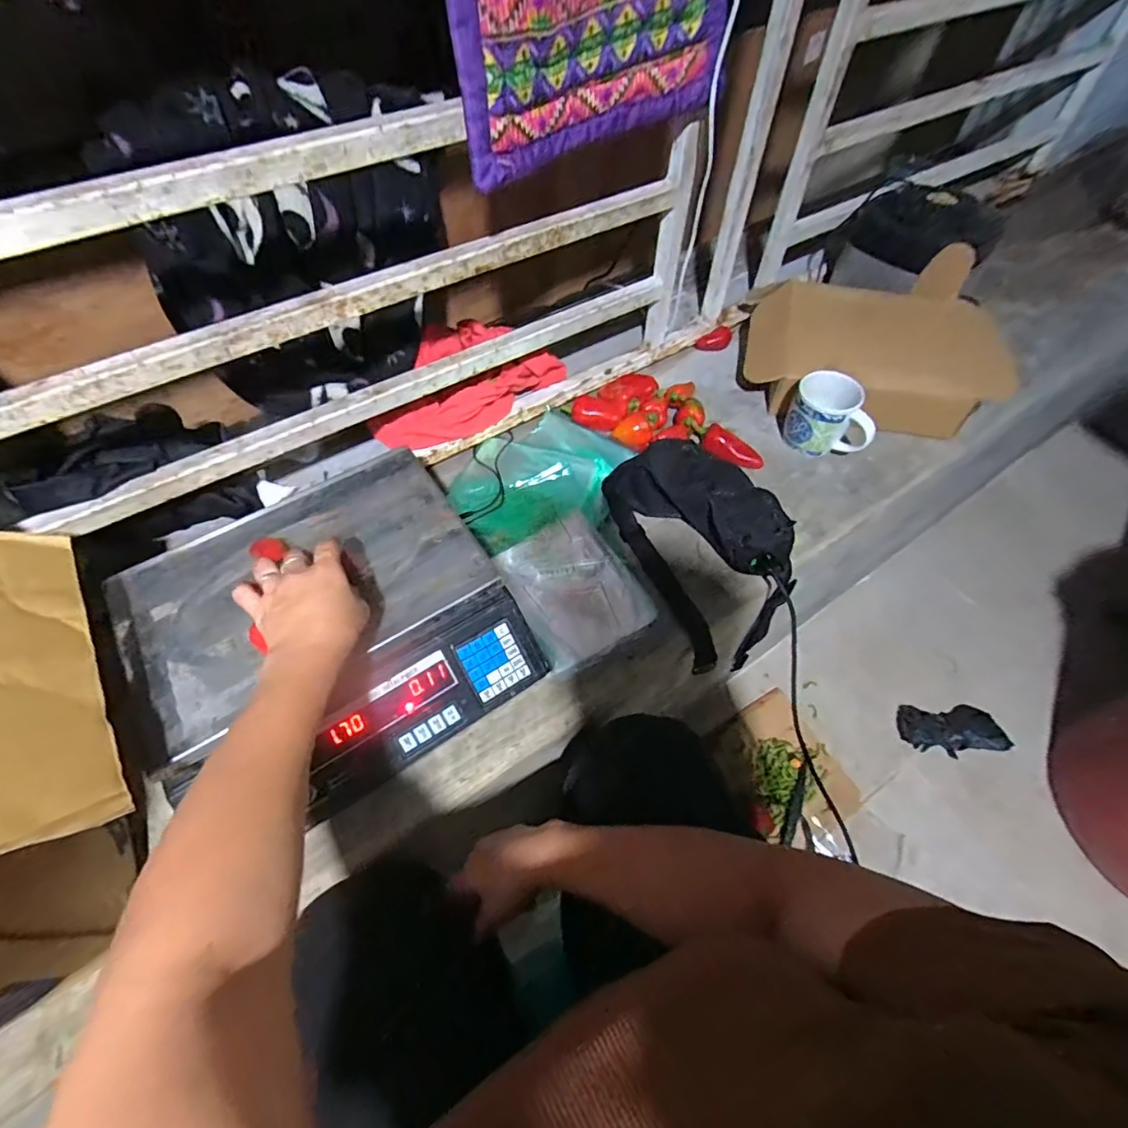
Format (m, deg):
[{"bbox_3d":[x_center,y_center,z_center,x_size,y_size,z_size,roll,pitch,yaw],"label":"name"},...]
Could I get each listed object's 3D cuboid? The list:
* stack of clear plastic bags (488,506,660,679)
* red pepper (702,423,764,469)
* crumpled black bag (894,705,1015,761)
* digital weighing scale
[{"bbox_3d":[0.012,0.018,0.622,0.151,0.041,0.181,-28,62,-17],"label":"stack of clear plastic bags"},{"bbox_3d":[0.240,-0.165,0.748,0.090,0.033,0.028,26,61,15],"label":"red pepper"},{"bbox_3d":[0.705,0.299,0.958,0.172,0.032,0.089,-1,58,-2],"label":"crumpled black bag"},{"bbox_3d":[-0.234,0.068,0.545,0.332,0.115,0.302,-29,63,-17],"label":"digital weighing scale"}]

